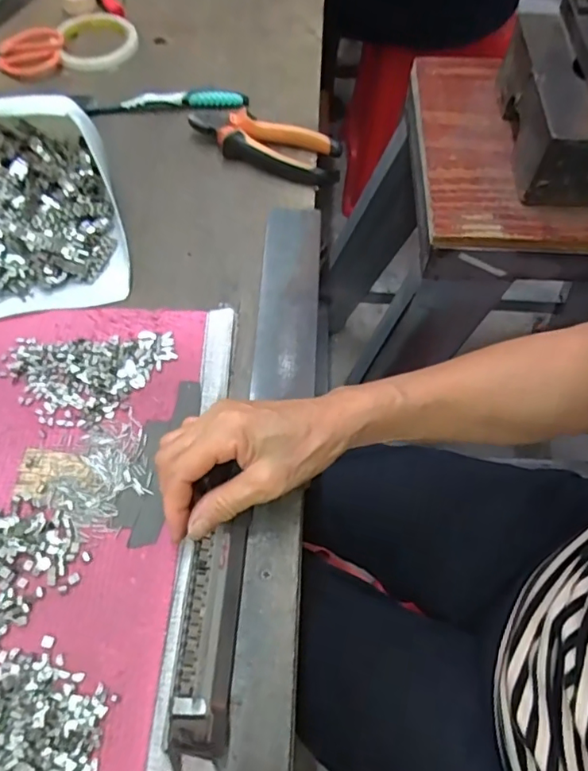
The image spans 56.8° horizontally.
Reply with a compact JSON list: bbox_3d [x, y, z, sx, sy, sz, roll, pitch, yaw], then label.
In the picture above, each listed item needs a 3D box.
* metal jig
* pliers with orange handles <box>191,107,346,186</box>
[{"bbox_3d":[-0.049,0.144,0.330,0.034,0.027,0.128,6,59,1],"label":"metal jig"},{"bbox_3d":[-0.032,-0.241,0.544,0.165,0.029,0.054,25,65,11],"label":"pliers with orange handles"}]

